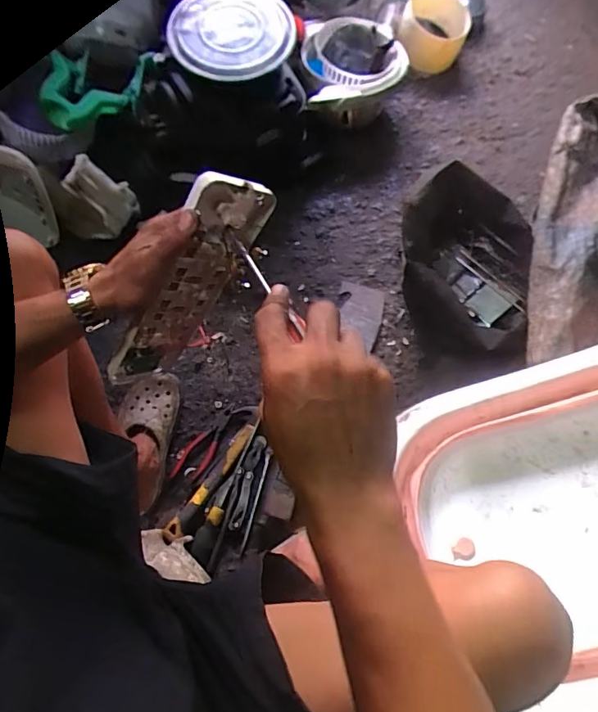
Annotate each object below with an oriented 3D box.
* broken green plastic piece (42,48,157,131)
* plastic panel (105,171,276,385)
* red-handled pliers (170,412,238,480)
[{"bbox_3d":[-0.399,-0.545,0.957,0.245,0.110,0.094,-32,72,-13],"label":"broken green plastic piece"},{"bbox_3d":[-0.113,-0.060,0.480,0.030,0.264,0.091,50,33,17],"label":"plastic panel"},{"bbox_3d":[-0.182,0.164,0.888,0.058,0.020,0.156,27,70,9],"label":"red-handled pliers"}]

